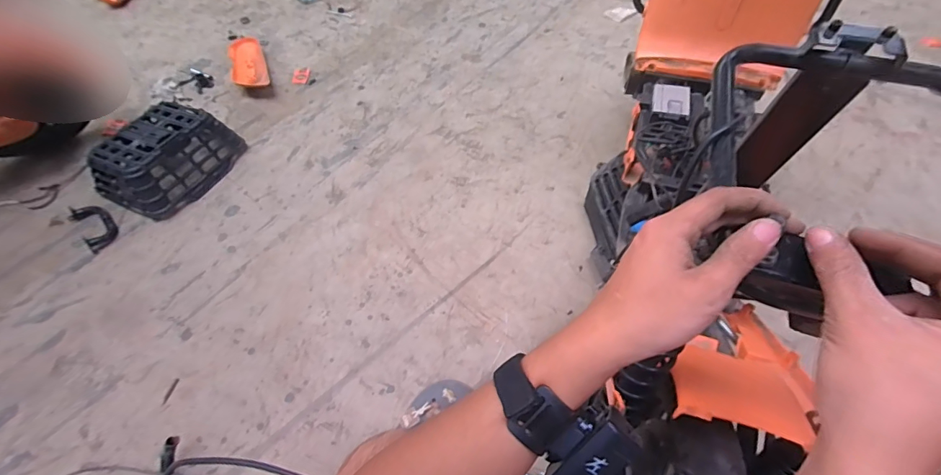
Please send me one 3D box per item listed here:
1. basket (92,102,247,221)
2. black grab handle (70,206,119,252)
[{"bbox_3d":[-0.788,-0.201,1.076,0.228,0.140,0.300,18,58,11],"label":"basket"},{"bbox_3d":[-0.894,-0.033,0.987,0.147,0.024,0.069,40,64,22],"label":"black grab handle"}]

